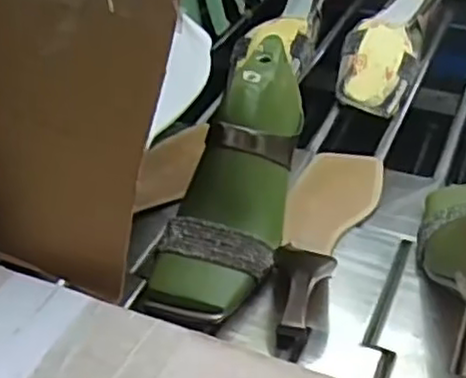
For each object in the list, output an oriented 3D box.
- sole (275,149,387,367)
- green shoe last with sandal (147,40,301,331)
[{"bbox_3d":[0.079,0.024,0.593,0.080,0.051,0.245,9,38,11],"label":"sole"},{"bbox_3d":[0.009,-0.009,0.570,0.077,0.092,0.243,15,74,19],"label":"green shoe last with sandal"}]

